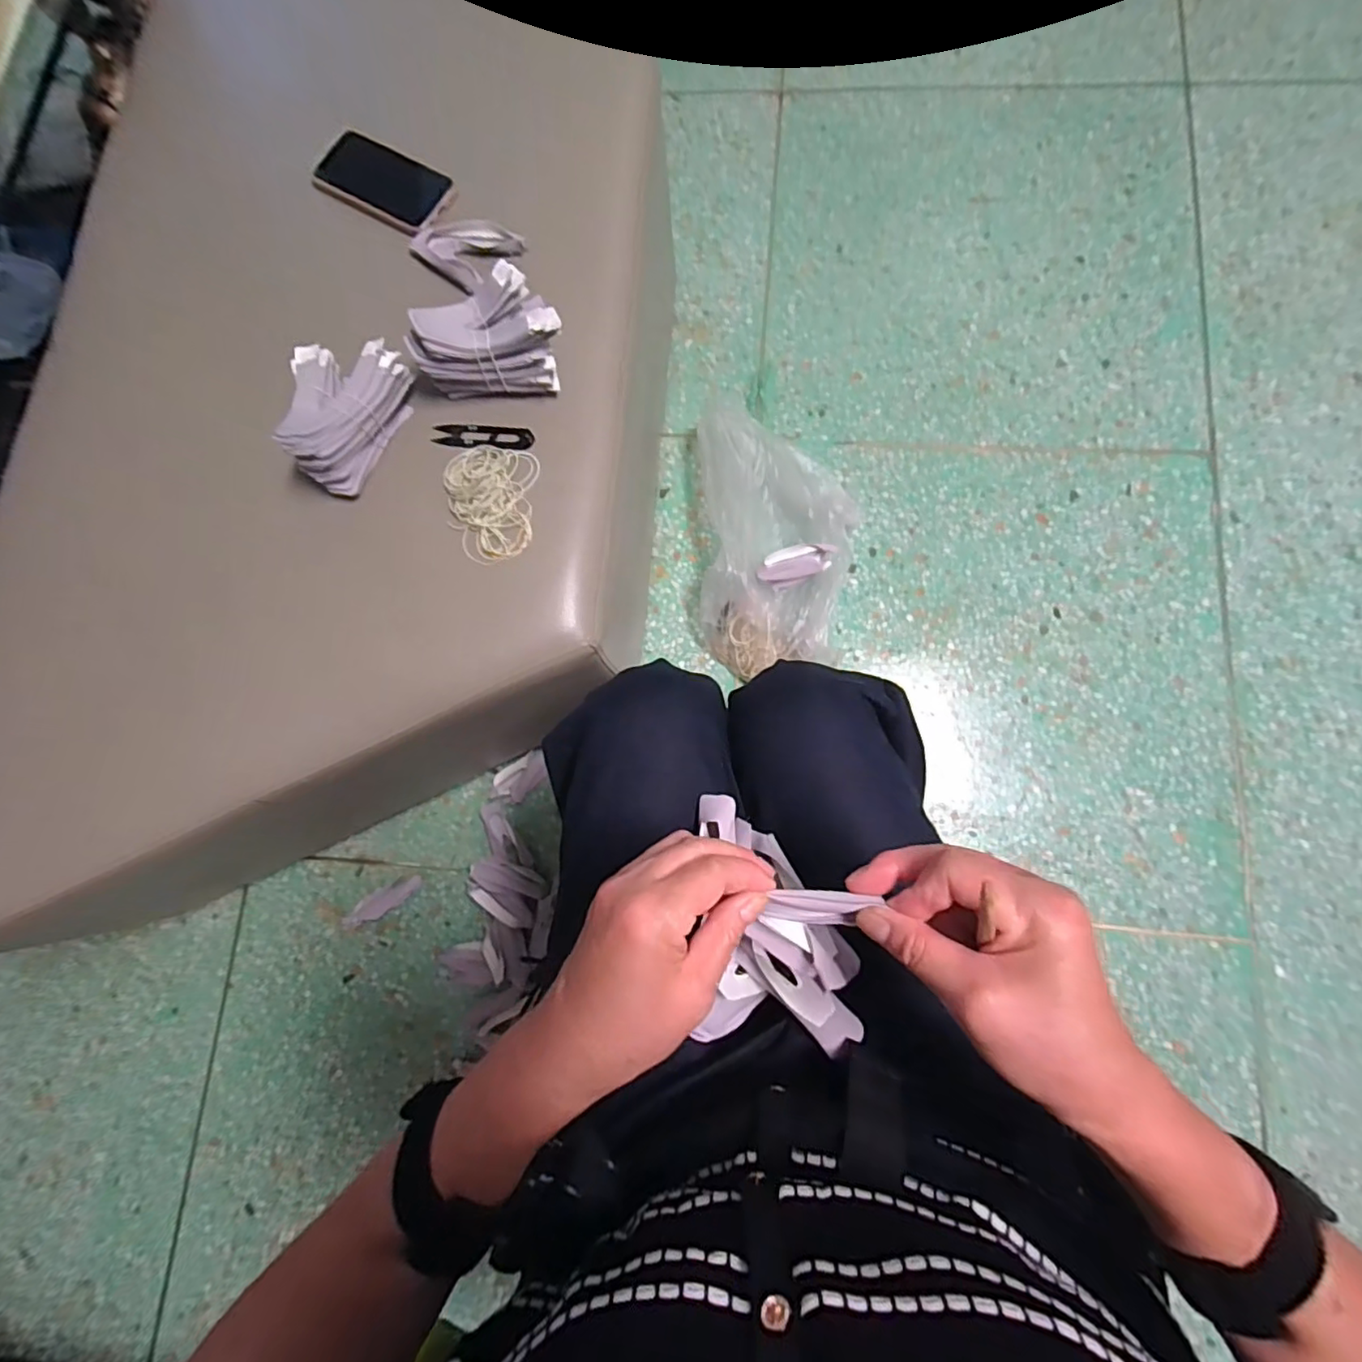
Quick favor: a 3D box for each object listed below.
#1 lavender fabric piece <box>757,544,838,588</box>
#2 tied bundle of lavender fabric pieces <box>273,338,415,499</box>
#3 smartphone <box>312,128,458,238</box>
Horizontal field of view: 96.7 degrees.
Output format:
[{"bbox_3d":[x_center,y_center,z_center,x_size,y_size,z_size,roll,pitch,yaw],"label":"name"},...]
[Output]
[{"bbox_3d":[0.163,-0.168,0.869,0.111,0.031,0.048,-20,94,-1],"label":"lavender fabric piece"},{"bbox_3d":[-0.320,-0.252,0.562,0.081,0.070,0.136,28,83,9],"label":"tied bundle of lavender fabric pieces"},{"bbox_3d":[-0.319,-0.539,0.657,0.161,0.016,0.082,33,84,10],"label":"smartphone"}]

